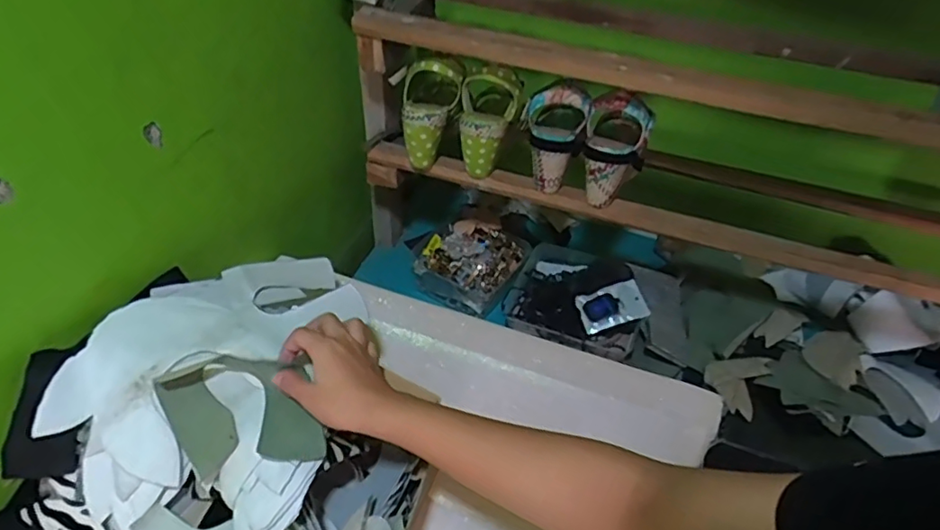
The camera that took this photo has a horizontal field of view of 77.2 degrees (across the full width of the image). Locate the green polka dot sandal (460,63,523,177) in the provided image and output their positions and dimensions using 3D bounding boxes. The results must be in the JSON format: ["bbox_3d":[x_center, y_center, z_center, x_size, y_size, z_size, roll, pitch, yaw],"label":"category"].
[{"bbox_3d":[0.017,-0.190,0.787,0.083,0.145,0.060,17,11,13],"label":"green polka dot sandal"}]

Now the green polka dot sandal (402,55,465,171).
[{"bbox_3d":[-0.066,-0.208,0.804,0.084,0.149,0.072,23,19,19],"label":"green polka dot sandal"}]

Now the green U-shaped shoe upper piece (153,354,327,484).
[{"bbox_3d":[-0.194,0.131,0.500,0.092,0.038,0.133,-28,51,-31],"label":"green U-shaped shoe upper piece"}]

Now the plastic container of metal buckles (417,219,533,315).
[{"bbox_3d":[0.006,-0.004,0.989,0.153,0.064,0.154,20,44,16],"label":"plastic container of metal buckles"}]

